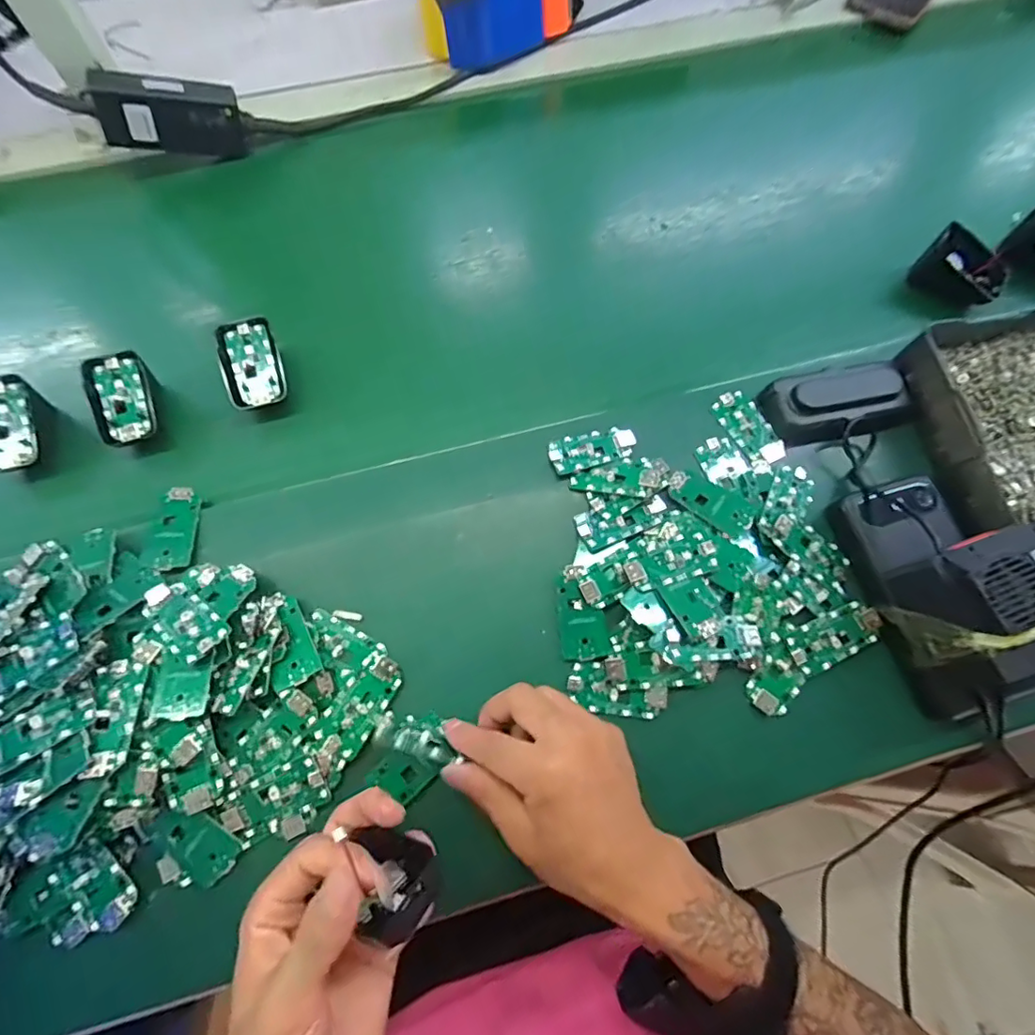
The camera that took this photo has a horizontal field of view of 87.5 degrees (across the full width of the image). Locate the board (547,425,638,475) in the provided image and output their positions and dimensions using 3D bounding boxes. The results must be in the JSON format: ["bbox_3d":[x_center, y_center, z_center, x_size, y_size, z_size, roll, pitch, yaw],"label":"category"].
[{"bbox_3d":[0.057,-0.052,0.411,0.063,0.007,0.031,-19,70,-7],"label":"board"}]

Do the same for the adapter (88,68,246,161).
[{"bbox_3d":[-0.316,-0.369,0.496,0.116,0.052,0.026,-11,69,-25],"label":"adapter"}]

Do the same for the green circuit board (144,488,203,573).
[{"bbox_3d":[-0.246,0.007,0.389,0.029,0.004,0.064,-1,62,-10],"label":"green circuit board"}]

